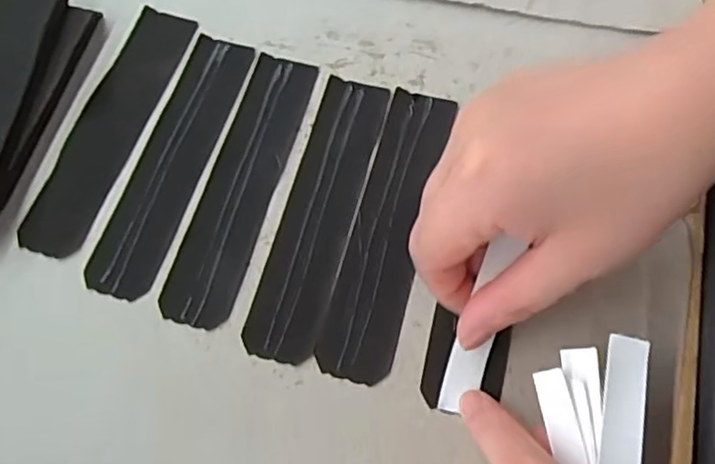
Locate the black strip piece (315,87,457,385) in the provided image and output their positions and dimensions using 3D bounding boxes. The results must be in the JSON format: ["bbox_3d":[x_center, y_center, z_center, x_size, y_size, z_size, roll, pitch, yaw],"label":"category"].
[{"bbox_3d":[0.014,-0.003,0.280,0.031,0.004,0.138,14,69,8],"label":"black strip piece"}]

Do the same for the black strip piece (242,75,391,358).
[{"bbox_3d":[-0.017,-0.011,0.284,0.033,0.004,0.140,13,69,8],"label":"black strip piece"}]

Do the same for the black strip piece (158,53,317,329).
[{"bbox_3d":[-0.053,-0.024,0.292,0.032,0.004,0.139,14,69,8],"label":"black strip piece"}]

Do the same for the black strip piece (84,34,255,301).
[{"bbox_3d":[-0.087,-0.036,0.297,0.032,0.004,0.138,15,69,8],"label":"black strip piece"}]

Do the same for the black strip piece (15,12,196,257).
[{"bbox_3d":[-0.119,-0.054,0.305,0.036,0.004,0.138,18,70,9],"label":"black strip piece"}]

